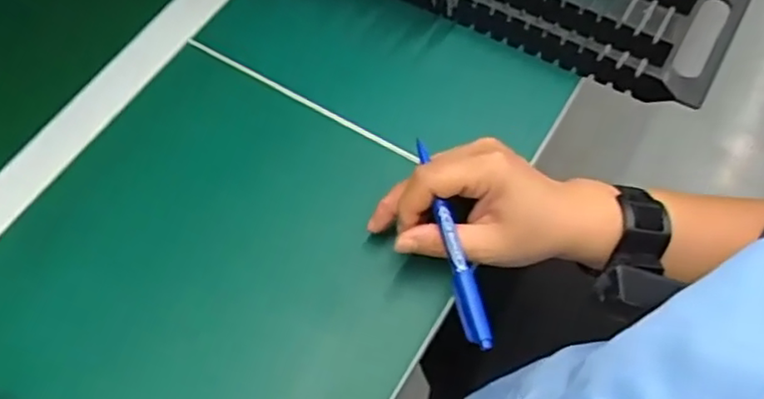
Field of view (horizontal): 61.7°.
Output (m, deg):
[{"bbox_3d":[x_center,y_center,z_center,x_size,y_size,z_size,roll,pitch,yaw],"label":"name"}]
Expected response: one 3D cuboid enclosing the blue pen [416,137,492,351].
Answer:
[{"bbox_3d":[0.043,0.026,0.393,0.013,0.015,0.133,-14,72,-5],"label":"blue pen"}]

